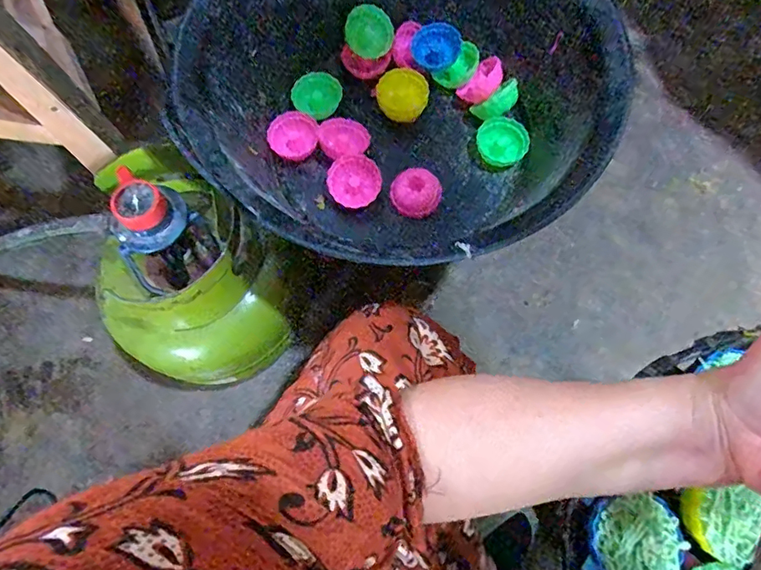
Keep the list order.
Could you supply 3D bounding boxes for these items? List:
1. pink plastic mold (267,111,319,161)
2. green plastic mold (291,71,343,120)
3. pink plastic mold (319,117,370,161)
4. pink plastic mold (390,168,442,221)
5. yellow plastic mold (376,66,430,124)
[{"bbox_3d":[-0.104,-0.181,0.610,0.056,0.026,0.056,0,76,0],"label":"pink plastic mold"},{"bbox_3d":[-0.078,-0.234,0.627,0.061,0.021,0.051,-20,77,-5],"label":"green plastic mold"},{"bbox_3d":[-0.044,-0.176,0.606,0.055,0.020,0.056,0,76,0],"label":"pink plastic mold"},{"bbox_3d":[0.042,-0.105,0.603,0.057,0.047,0.051,4,76,1],"label":"pink plastic mold"},{"bbox_3d":[0.029,-0.234,0.627,0.062,0.029,0.060,5,106,19],"label":"yellow plastic mold"}]

